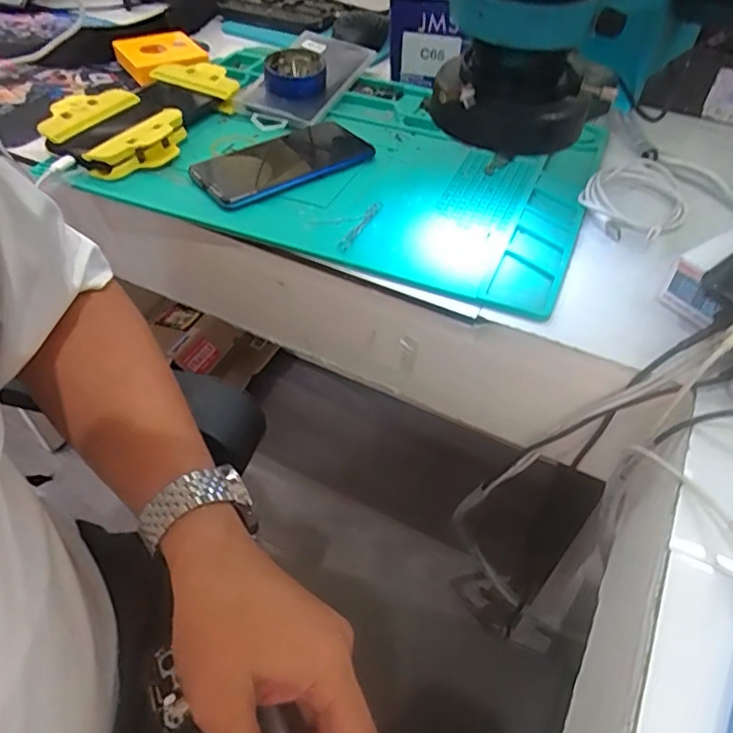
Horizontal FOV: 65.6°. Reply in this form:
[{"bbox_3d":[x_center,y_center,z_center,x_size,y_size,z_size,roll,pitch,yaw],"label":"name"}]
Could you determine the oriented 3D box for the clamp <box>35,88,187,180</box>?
[{"bbox_3d":[-0.231,-0.213,0.515,0.118,0.031,0.101,33,55,26],"label":"clamp"}]

